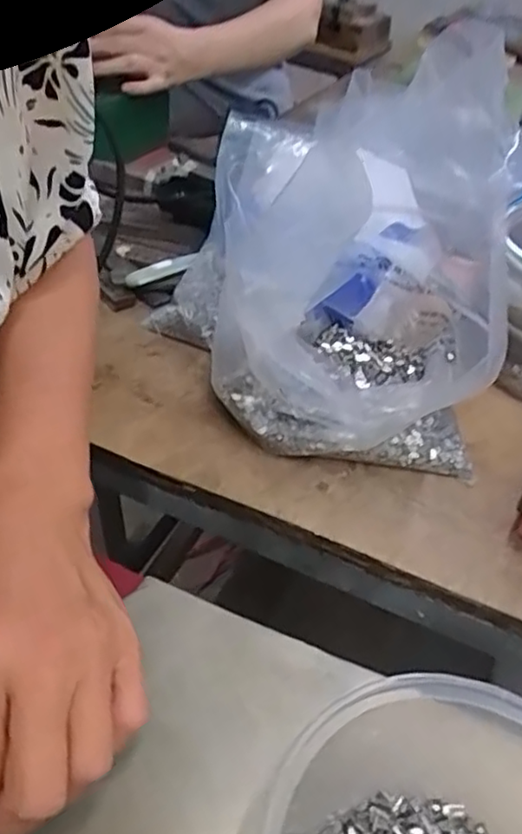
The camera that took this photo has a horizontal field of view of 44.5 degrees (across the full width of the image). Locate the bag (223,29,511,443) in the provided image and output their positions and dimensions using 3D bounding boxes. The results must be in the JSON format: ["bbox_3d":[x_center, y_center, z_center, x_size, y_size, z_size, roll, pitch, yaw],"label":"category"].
[{"bbox_3d":[0.062,-0.123,0.433,0.209,0.176,0.270,14,41,4],"label":"bag"}]

